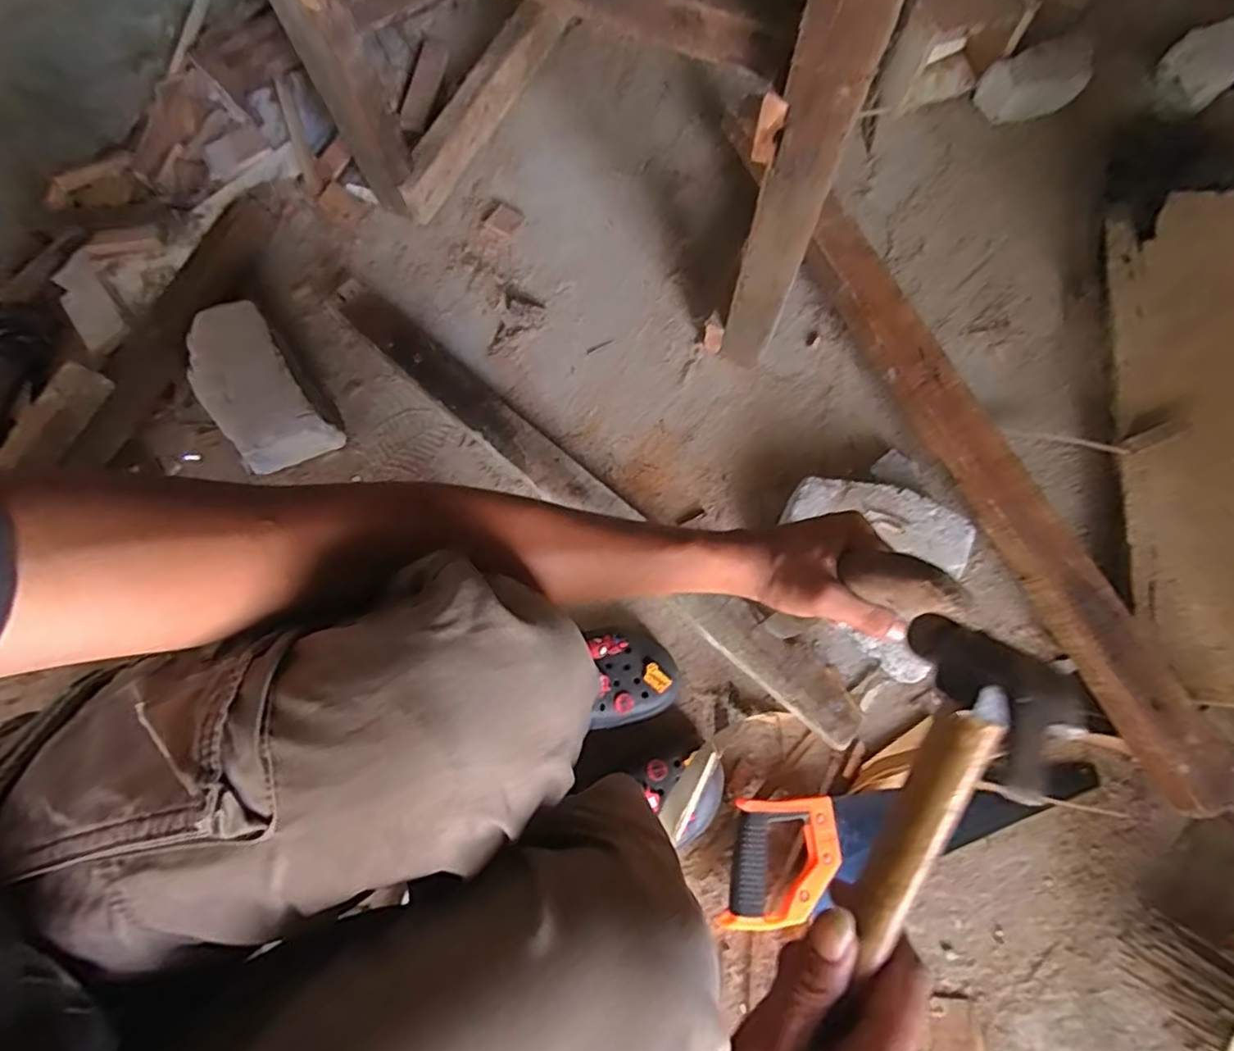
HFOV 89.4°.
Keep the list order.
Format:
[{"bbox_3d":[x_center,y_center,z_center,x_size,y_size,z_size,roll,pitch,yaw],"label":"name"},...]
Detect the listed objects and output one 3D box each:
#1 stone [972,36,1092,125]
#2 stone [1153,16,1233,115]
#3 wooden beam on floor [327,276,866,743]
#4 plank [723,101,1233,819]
[{"bbox_3d":[0.589,-0.623,0.879,0.133,0.071,0.060,-3,76,0],"label":"stone"},{"bbox_3d":[0.825,-0.647,0.878,0.080,0.067,0.094,18,77,6],"label":"stone"},{"bbox_3d":[-0.036,-0.036,0.748,0.791,0.055,0.078,41,80,10],"label":"wooden beam on floor"},{"bbox_3d":[0.386,-0.122,0.722,0.081,0.050,0.931,-26,77,-5],"label":"plank"}]

